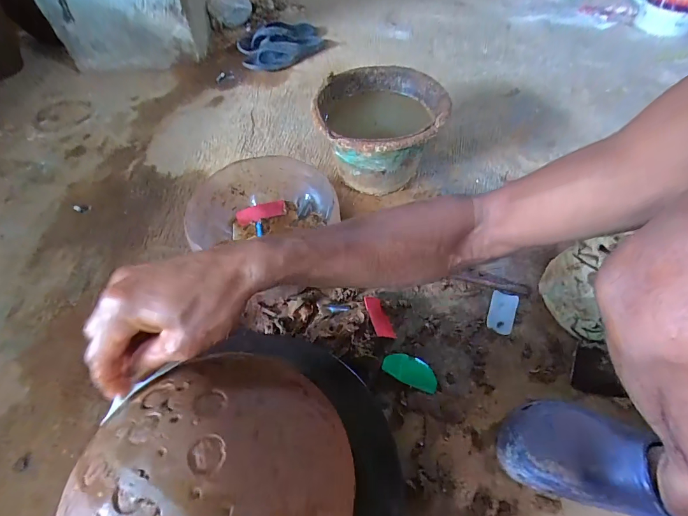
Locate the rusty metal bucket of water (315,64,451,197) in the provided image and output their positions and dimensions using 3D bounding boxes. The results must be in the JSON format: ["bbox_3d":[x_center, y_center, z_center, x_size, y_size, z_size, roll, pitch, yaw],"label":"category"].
[{"bbox_3d":[0.069,-0.248,0.735,0.246,0.194,0.270,0,54,0],"label":"rusty metal bucket of water"}]

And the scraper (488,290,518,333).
[{"bbox_3d":[0.257,0.087,0.582,0.040,0.006,0.071,19,65,15],"label":"scraper"}]

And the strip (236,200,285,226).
[{"bbox_3d":[-0.160,-0.089,0.694,0.092,0.011,0.034,-16,72,-8],"label":"strip"}]

